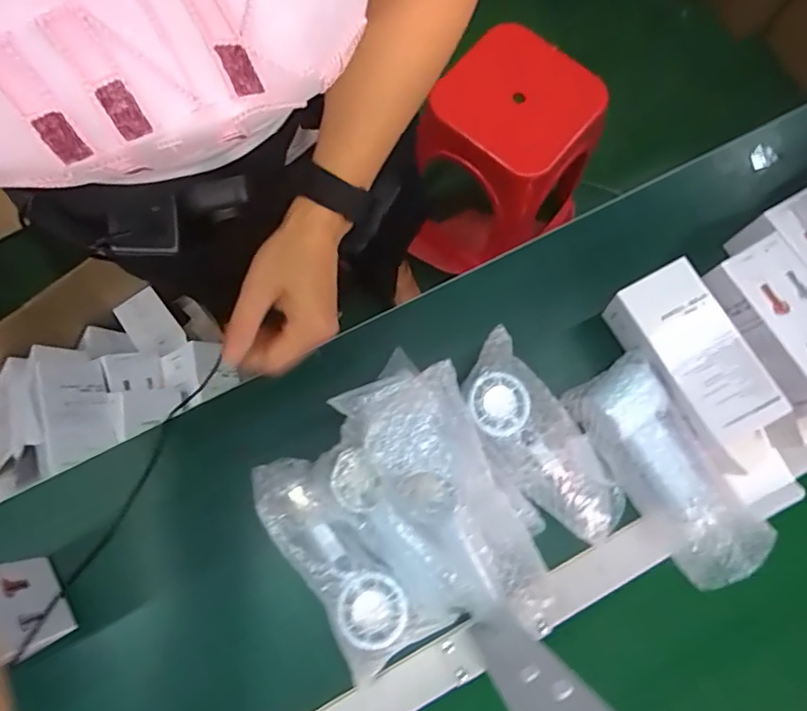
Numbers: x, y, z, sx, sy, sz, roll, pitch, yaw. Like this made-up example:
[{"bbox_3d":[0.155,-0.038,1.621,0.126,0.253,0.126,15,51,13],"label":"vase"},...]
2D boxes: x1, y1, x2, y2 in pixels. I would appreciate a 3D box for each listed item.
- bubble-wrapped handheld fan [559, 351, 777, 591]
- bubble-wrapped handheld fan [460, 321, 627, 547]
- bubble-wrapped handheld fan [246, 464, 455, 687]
[{"bbox_3d":[0.240,0.099,0.494,0.085,0.055,0.203,-32,79,-9],"label":"bubble-wrapped handheld fan"},{"bbox_3d":[0.122,0.082,0.499,0.094,0.044,0.205,-36,80,-9],"label":"bubble-wrapped handheld fan"},{"bbox_3d":[-0.061,0.170,0.464,0.084,0.047,0.196,-34,79,-9],"label":"bubble-wrapped handheld fan"}]

